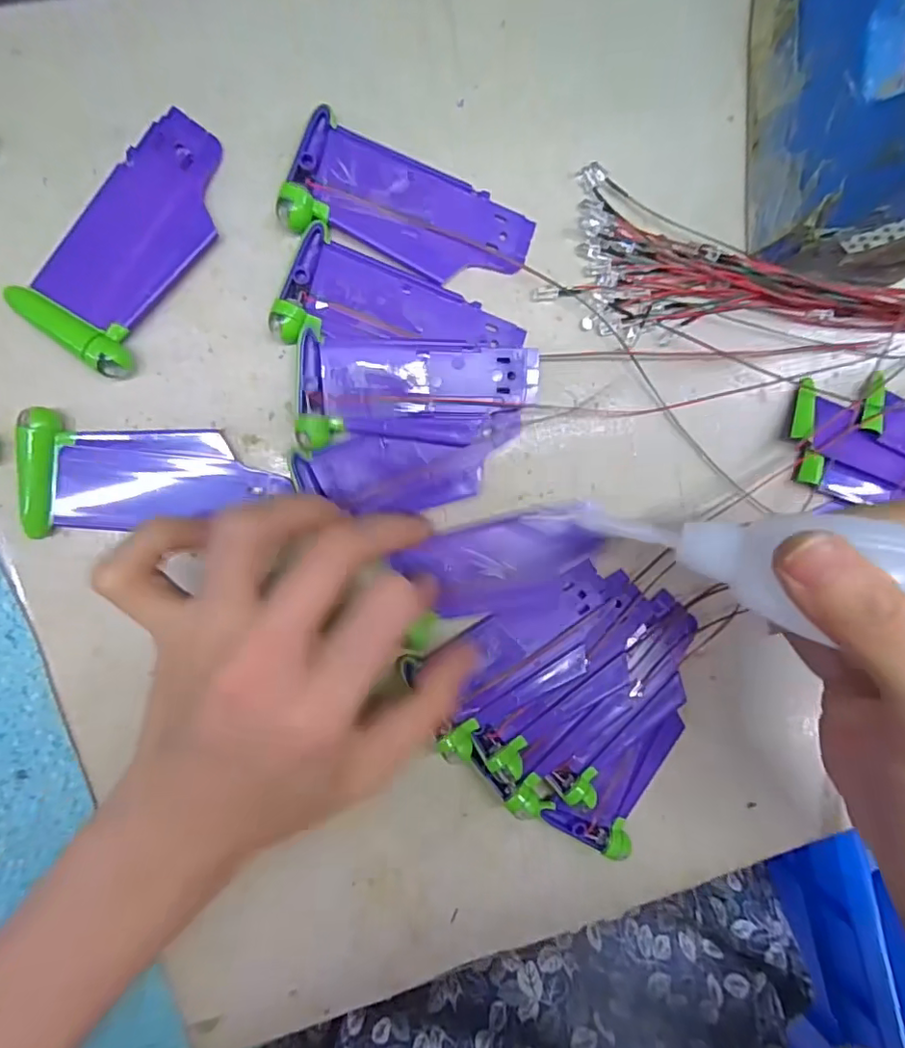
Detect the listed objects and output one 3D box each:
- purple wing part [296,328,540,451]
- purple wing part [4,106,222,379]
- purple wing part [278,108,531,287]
[{"bbox_3d":[-0.012,-0.050,0.209,0.089,0.009,0.039,2,94,-8],"label":"purple wing part"},{"bbox_3d":[-0.110,-0.099,0.190,0.040,0.011,0.089,36,89,-9],"label":"purple wing part"},{"bbox_3d":[-0.015,-0.114,0.204,0.088,0.009,0.040,21,91,-9],"label":"purple wing part"}]

